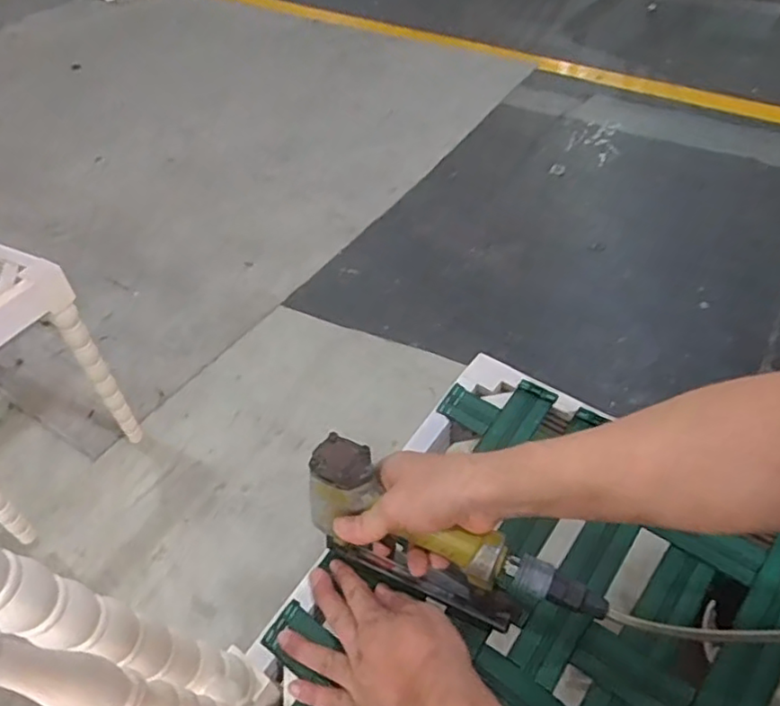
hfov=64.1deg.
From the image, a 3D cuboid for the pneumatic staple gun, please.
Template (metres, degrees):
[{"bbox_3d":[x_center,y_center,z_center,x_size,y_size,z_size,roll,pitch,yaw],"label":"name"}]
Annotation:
[{"bbox_3d":[0.049,0.163,0.520,0.247,0.132,0.050,21,52,21],"label":"pneumatic staple gun"}]

